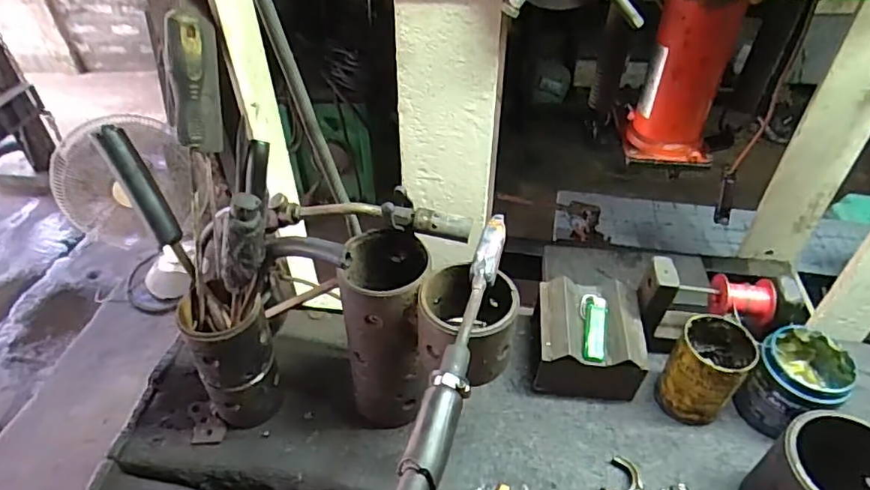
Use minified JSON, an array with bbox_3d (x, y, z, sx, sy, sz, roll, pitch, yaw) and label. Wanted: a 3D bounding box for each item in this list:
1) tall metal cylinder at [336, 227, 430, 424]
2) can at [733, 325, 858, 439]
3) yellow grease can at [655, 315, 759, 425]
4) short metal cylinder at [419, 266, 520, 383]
[{"bbox_3d":[-0.050,0.091,0.590,0.090,0.212,0.092,3,42,4],"label":"tall metal cylinder"},{"bbox_3d":[0.403,0.158,0.624,0.083,0.101,0.091,0,42,0],"label":"can"},{"bbox_3d":[0.306,0.142,0.627,0.080,0.107,0.076,0,42,0],"label":"yellow grease can"},{"bbox_3d":[0.026,0.073,0.498,0.091,0.084,0.089,0,42,0],"label":"short metal cylinder"}]

